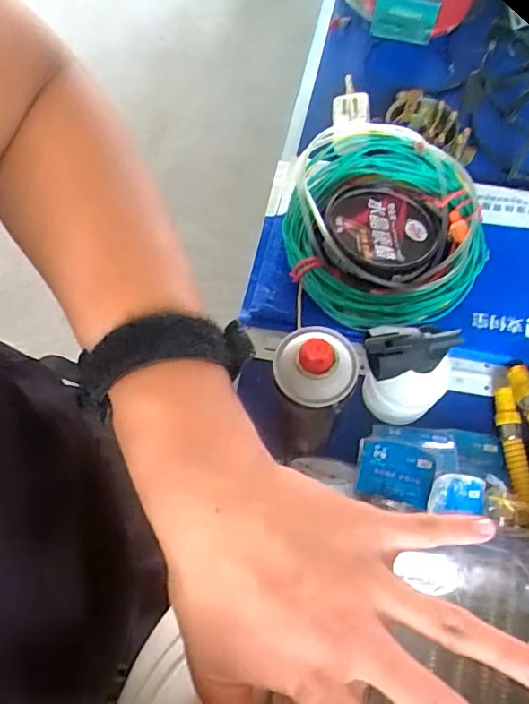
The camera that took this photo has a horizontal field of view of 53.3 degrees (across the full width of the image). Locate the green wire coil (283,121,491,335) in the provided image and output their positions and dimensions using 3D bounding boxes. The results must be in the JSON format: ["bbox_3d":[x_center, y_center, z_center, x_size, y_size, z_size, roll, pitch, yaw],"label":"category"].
[{"bbox_3d":[0.127,-0.130,0.573,0.213,0.055,0.247,10,67,7],"label":"green wire coil"}]

